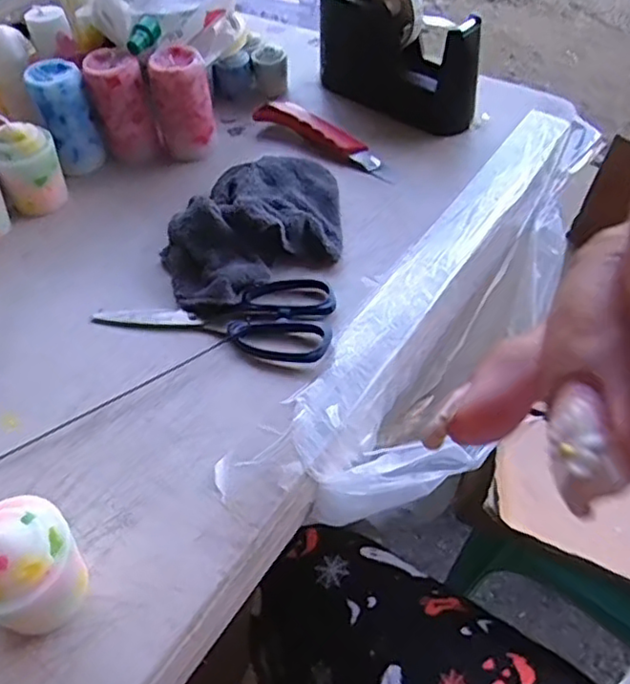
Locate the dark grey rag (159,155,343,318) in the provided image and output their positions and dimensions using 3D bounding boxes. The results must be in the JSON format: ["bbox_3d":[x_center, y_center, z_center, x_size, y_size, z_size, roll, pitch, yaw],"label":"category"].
[{"bbox_3d":[-0.047,-0.105,0.538,0.182,0.047,0.130,-28,54,-20],"label":"dark grey rag"}]

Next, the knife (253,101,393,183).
[{"bbox_3d":[0.011,-0.203,0.641,0.159,0.014,0.035,33,58,26],"label":"knife"}]

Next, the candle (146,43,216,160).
[{"bbox_3d":[-0.125,-0.229,0.625,0.051,0.090,0.046,-34,57,-24],"label":"candle"}]

